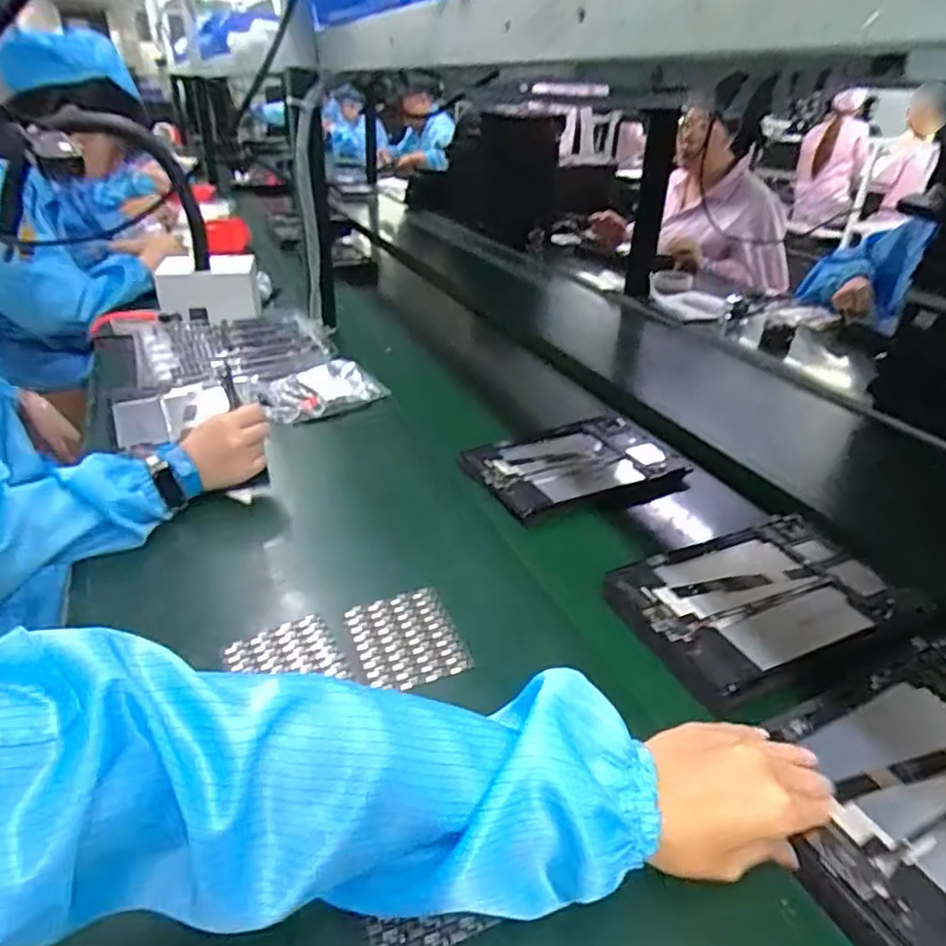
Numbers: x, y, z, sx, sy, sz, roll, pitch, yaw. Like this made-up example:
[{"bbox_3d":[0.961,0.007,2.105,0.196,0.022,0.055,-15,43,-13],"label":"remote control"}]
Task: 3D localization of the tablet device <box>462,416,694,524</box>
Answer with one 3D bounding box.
[{"bbox_3d":[0.118,-0.011,0.764,0.250,0.026,0.159,-11,35,-25],"label":"tablet device"}]

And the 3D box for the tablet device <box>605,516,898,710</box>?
[{"bbox_3d":[0.244,0.099,0.552,0.235,0.008,0.144,-12,33,-24],"label":"tablet device"}]

